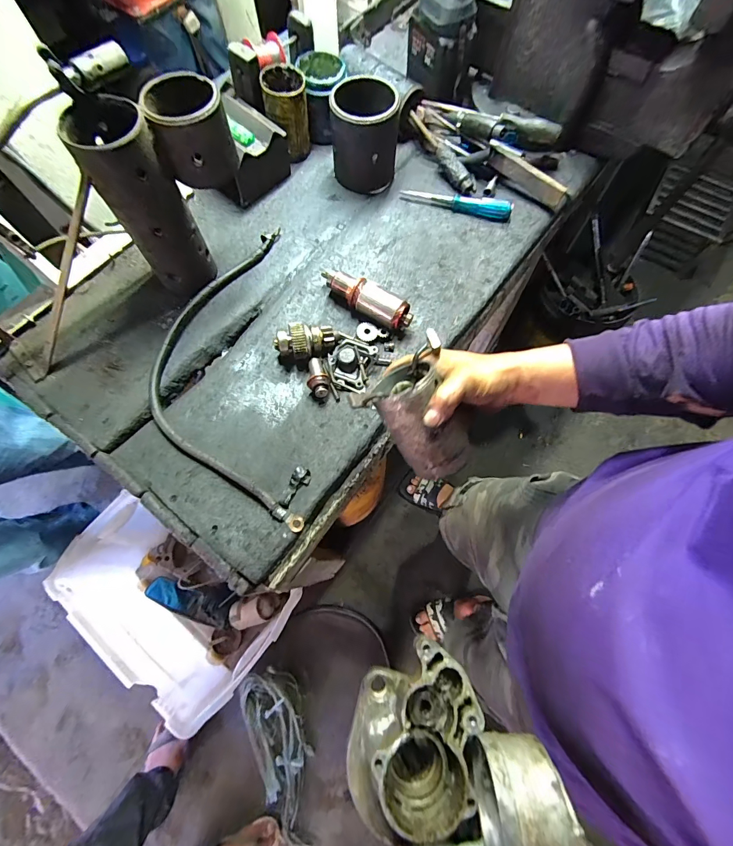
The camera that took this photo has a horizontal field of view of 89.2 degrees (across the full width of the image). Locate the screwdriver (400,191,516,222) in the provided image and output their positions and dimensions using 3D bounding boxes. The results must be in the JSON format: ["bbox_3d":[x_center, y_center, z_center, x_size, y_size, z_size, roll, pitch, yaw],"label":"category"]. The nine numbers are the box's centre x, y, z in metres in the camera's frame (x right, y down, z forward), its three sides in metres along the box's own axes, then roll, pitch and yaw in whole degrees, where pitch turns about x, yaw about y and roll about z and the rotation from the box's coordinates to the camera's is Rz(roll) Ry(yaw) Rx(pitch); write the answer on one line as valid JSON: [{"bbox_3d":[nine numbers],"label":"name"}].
[{"bbox_3d":[0.162,-0.402,0.668,0.197,0.030,0.023,18,71,6],"label":"screwdriver"}]

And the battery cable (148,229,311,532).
[{"bbox_3d":[-0.212,-0.077,0.556,0.215,0.034,0.495,-10,70,-4],"label":"battery cable"}]

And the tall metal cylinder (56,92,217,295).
[{"bbox_3d":[-0.286,-0.287,0.501,0.086,0.212,0.089,-28,72,-10],"label":"tall metal cylinder"}]

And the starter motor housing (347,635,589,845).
[{"bbox_3d":[0.064,0.270,0.270,0.133,0.104,0.178,-28,72,-10],"label":"starter motor housing"}]

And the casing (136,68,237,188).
[{"bbox_3d":[-0.210,-0.352,0.452,0.087,0.079,0.080,-17,71,-6],"label":"casing"}]

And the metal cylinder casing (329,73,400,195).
[{"bbox_3d":[0.000,-0.494,0.646,0.104,0.132,0.103,9,70,3],"label":"metal cylinder casing"}]

